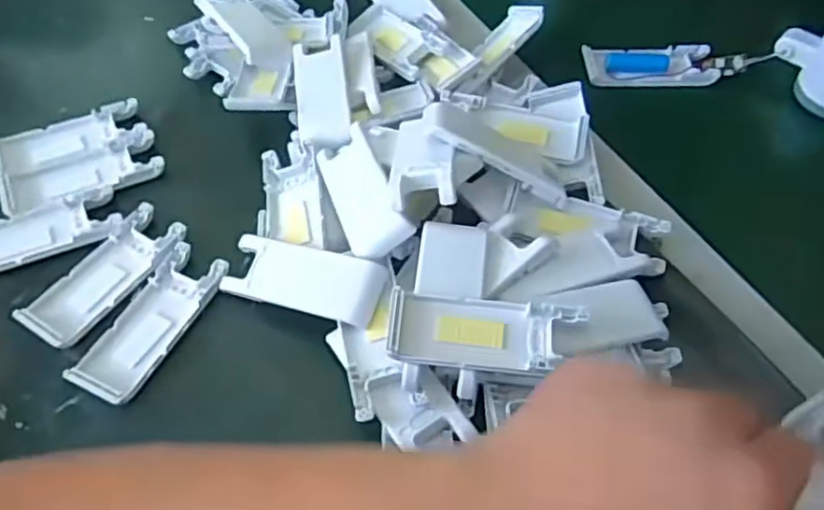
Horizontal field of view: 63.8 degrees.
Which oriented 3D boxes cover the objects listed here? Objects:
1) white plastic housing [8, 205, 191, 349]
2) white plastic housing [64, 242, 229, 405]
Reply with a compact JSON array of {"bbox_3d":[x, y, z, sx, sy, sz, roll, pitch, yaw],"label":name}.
[{"bbox_3d":[-0.194,0.012,0.420,0.043,0.010,0.104,29,60,17],"label":"white plastic housing"},{"bbox_3d":[-0.158,0.040,0.403,0.042,0.009,0.104,23,58,14],"label":"white plastic housing"}]

